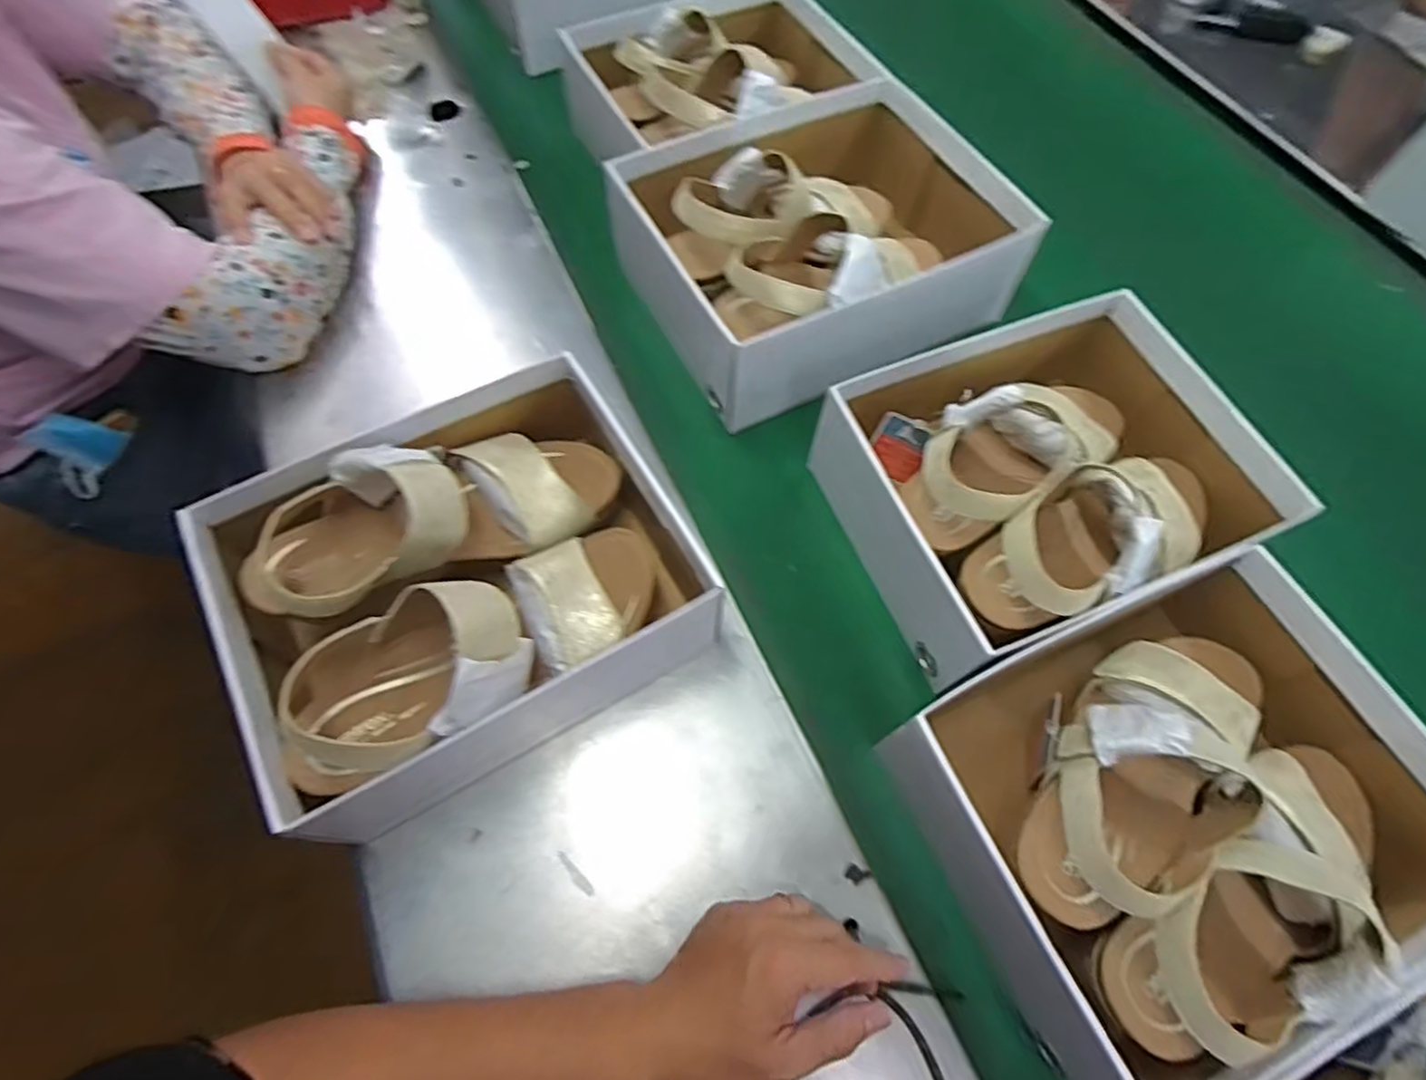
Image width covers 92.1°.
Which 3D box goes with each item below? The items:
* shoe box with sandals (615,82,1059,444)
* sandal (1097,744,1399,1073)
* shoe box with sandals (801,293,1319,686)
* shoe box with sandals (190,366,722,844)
[{"bbox_3d":[0.090,-0.271,0.604,0.311,0.107,0.254,-29,69,-14],"label":"shoe box with sandals"},{"bbox_3d":[0.311,0.188,0.373,0.230,0.079,0.082,-20,66,-31],"label":"sandal"},{"bbox_3d":[0.239,-0.052,0.505,0.270,0.101,0.230,-20,67,-10],"label":"shoe box with sandals"},{"bbox_3d":[-0.163,0.023,0.448,0.260,0.128,0.218,-31,69,-15],"label":"shoe box with sandals"}]

